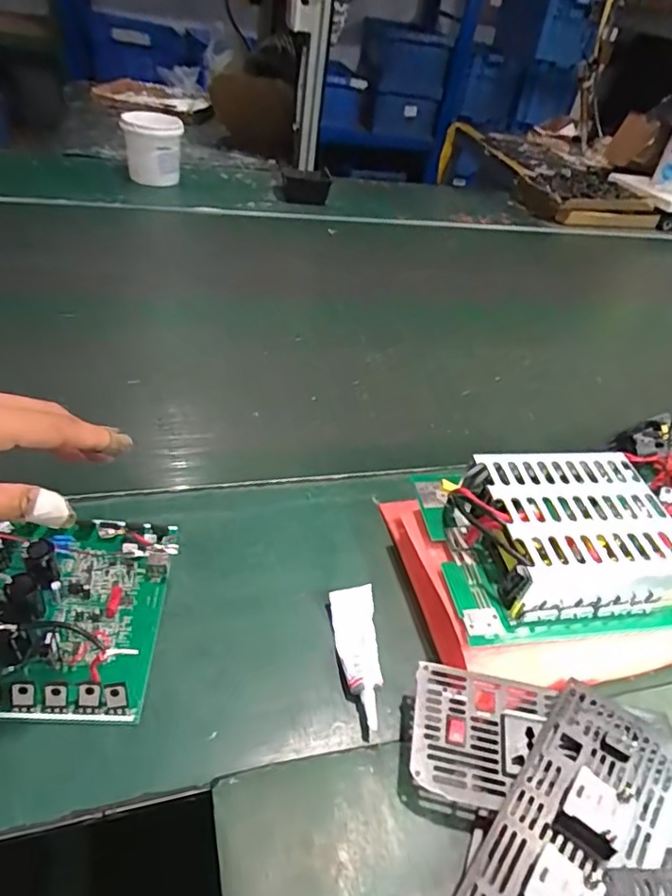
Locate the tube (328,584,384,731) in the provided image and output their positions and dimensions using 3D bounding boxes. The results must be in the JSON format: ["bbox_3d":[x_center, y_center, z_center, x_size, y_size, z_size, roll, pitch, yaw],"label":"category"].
[{"bbox_3d":[0.021,0.172,0.479,0.038,0.025,0.114,-2,42,-11],"label":"tube"}]

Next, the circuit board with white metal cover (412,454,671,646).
[{"bbox_3d":[0.211,0.075,0.517,0.241,0.063,0.179,0,42,-12],"label":"circuit board with white metal cover"}]

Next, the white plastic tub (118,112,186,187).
[{"bbox_3d":[-0.390,-0.633,1.227,0.125,0.128,0.116,-5,43,-14],"label":"white plastic tub"}]

